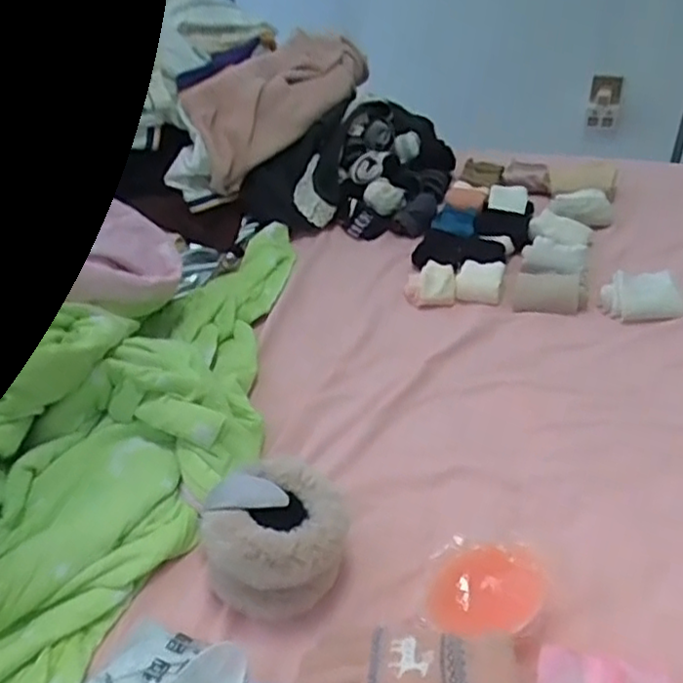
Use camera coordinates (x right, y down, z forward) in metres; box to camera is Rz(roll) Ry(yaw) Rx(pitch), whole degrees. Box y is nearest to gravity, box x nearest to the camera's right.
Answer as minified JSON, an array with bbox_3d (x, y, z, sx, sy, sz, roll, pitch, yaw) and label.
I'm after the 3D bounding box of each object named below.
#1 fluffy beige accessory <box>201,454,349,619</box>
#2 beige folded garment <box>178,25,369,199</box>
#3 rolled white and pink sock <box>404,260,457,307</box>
[{"bbox_3d":[-0.066,0.197,0.683,0.133,0.104,0.117,-14,42,-8],"label":"fluffy beige accessory"},{"bbox_3d":[-0.096,-0.442,1.264,0.109,0.179,0.445,26,51,31],"label":"beige folded garment"},{"bbox_3d":[0.137,-0.089,1.036,0.079,0.036,0.067,3,42,11],"label":"rolled white and pink sock"}]

